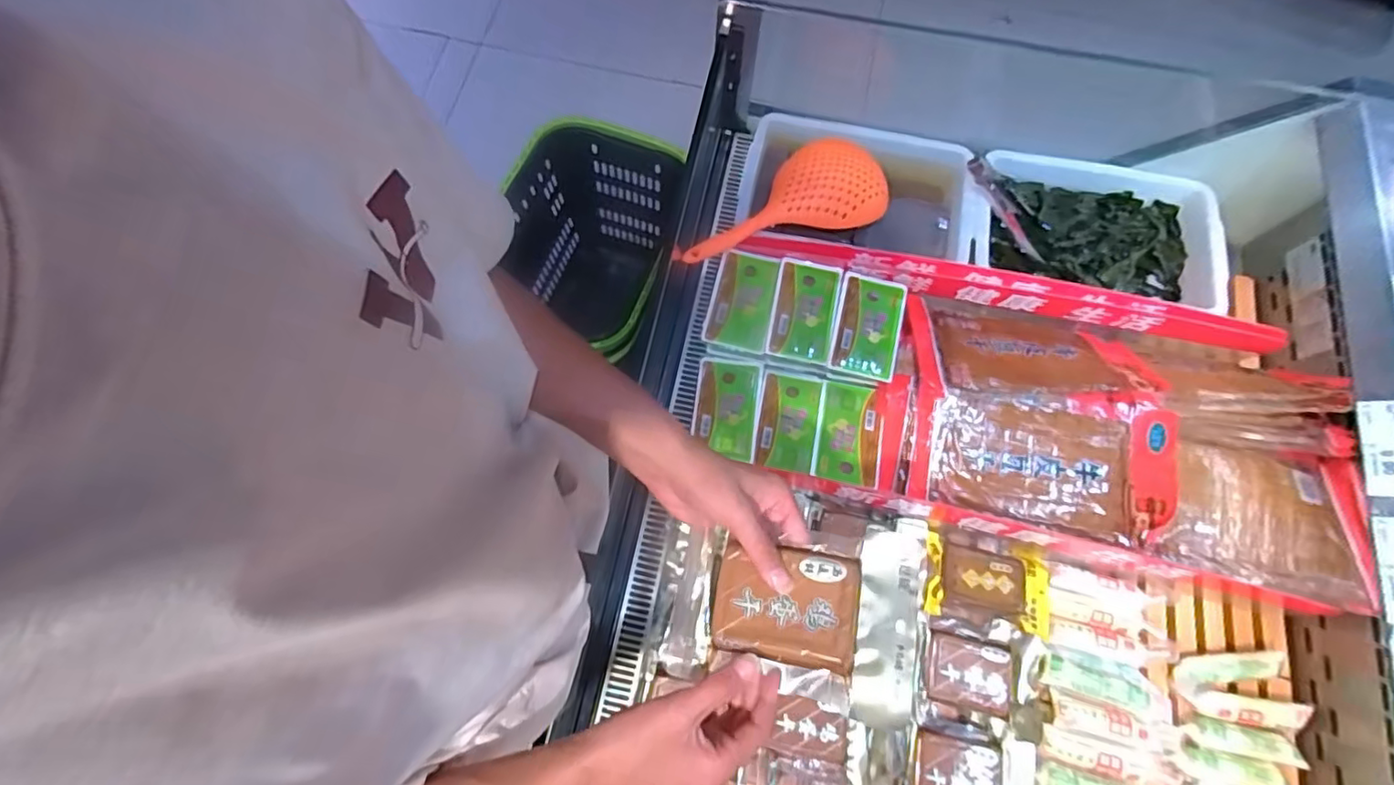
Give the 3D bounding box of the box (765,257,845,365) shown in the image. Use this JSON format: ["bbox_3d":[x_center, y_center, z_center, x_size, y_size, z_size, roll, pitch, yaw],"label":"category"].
[{"bbox_3d":[0.148,-0.108,0.834,0.086,0.037,0.144,11,72,2],"label":"box"}]

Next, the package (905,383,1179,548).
[{"bbox_3d":[0.428,0.088,0.752,0.297,0.021,0.160,7,82,13],"label":"package"}]

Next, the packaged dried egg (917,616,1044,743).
[{"bbox_3d":[0.345,0.346,0.735,0.151,0.022,0.121,9,72,2],"label":"packaged dried egg"}]

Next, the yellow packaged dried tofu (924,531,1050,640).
[{"bbox_3d":[0.377,0.248,0.779,0.158,0.023,0.101,11,72,2],"label":"yellow packaged dried tofu"}]

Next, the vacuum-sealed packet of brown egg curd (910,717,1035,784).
[{"bbox_3d":[0.318,0.448,0.695,0.146,0.026,0.104,13,72,3],"label":"vacuum-sealed packet of brown egg curd"}]

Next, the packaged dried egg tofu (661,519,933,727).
[{"bbox_3d":[0.065,0.150,0.439,0.180,0.017,0.129,4,66,22],"label":"packaged dried egg tofu"}]

